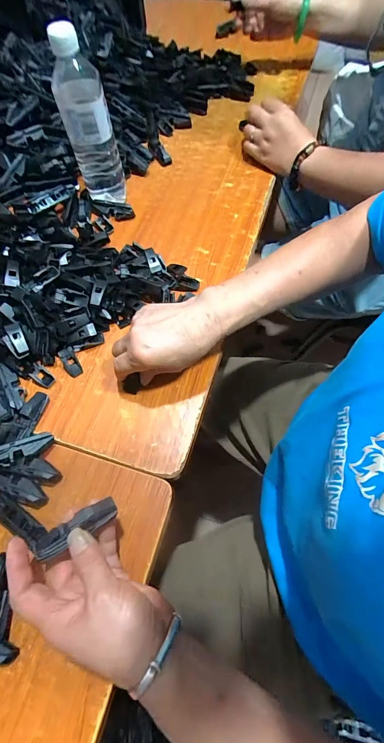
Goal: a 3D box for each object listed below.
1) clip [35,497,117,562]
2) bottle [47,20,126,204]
[{"bbox_3d":[-0.101,0.136,0.280,0.071,0.010,0.021,-27,69,-19],"label":"clip"},{"bbox_3d":[-0.147,-0.351,0.461,0.066,0.195,0.063,-13,65,-4],"label":"bottle"}]

